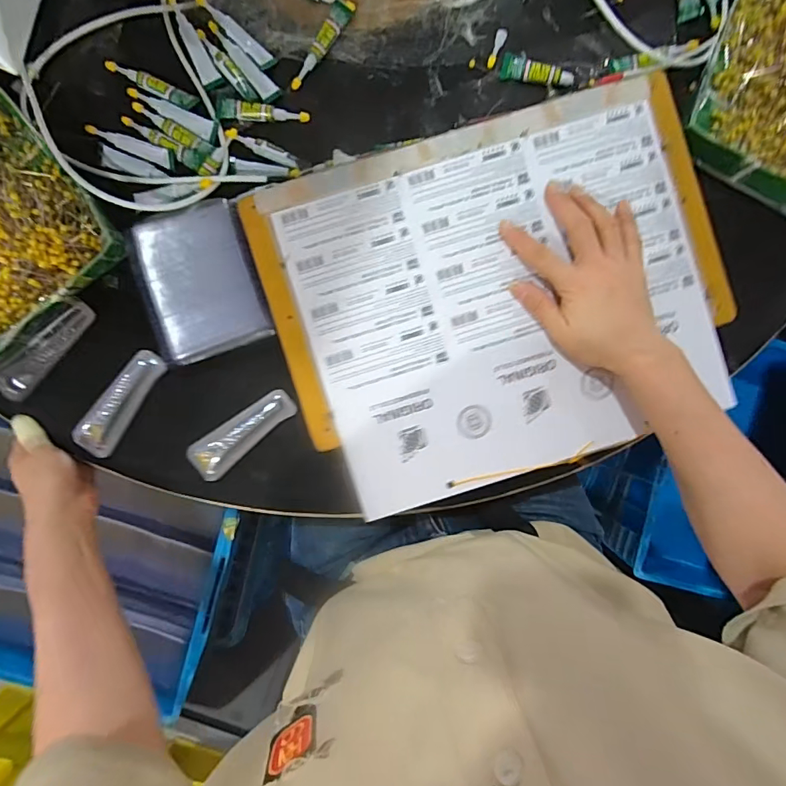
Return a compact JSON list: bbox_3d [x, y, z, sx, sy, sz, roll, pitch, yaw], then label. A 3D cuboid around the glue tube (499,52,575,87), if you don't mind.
[{"bbox_3d":[0.135,-0.301,0.432,0.066,0.008,0.022,13,91,-1],"label":"glue tube"}]

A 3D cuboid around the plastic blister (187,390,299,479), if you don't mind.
[{"bbox_3d":[-0.140,0.035,0.424,0.105,0.020,0.036,-40,92,0],"label":"plastic blister"}]

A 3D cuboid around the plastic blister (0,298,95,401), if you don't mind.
[{"bbox_3d":[-0.318,-0.039,0.420,0.109,0.014,0.037,-45,92,1],"label":"plastic blister"}]

